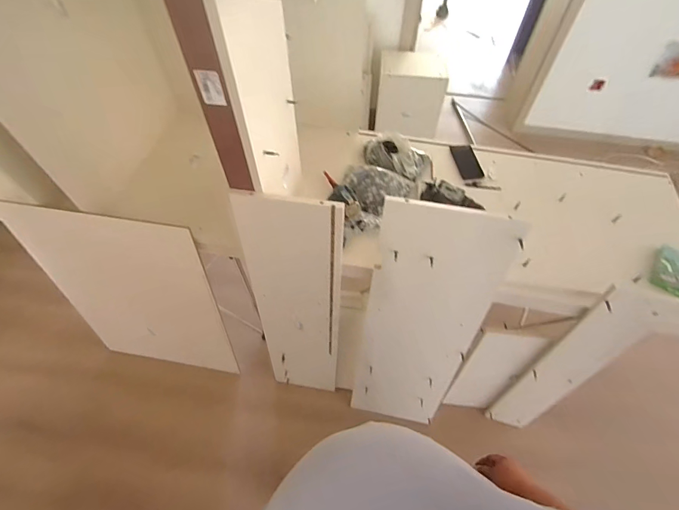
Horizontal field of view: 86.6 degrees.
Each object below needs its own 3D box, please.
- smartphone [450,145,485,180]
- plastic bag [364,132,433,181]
[{"bbox_3d":[0.425,-0.309,1.195,0.078,0.014,0.148,-7,58,1],"label":"smartphone"},{"bbox_3d":[0.180,-0.317,1.152,0.235,0.078,0.149,24,59,16],"label":"plastic bag"}]

